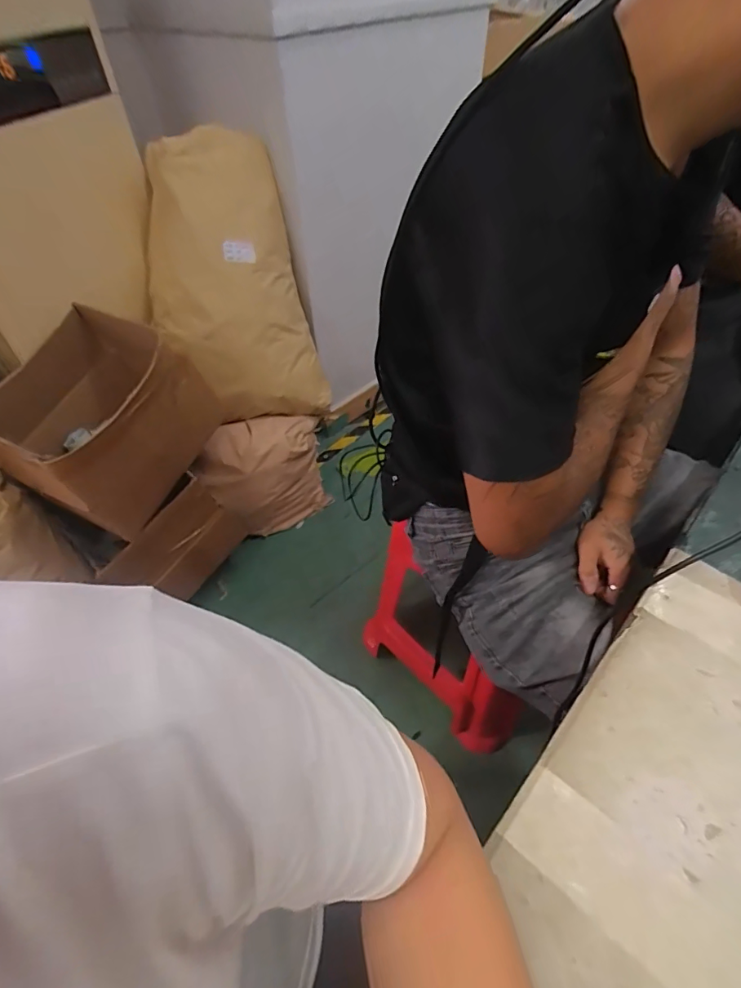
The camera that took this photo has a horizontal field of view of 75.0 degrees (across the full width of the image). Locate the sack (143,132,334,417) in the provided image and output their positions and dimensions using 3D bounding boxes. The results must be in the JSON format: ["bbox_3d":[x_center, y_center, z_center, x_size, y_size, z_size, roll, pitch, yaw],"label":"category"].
[{"bbox_3d":[-0.317,-0.453,1.101,0.338,0.547,0.224,-17,50,-12],"label":"sack"}]

